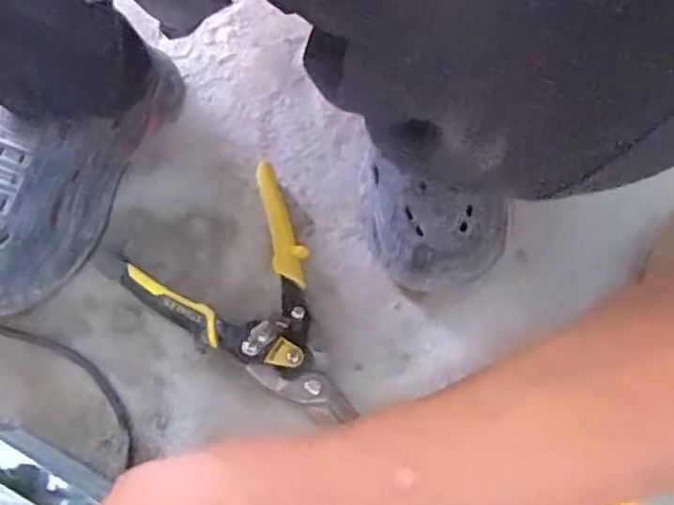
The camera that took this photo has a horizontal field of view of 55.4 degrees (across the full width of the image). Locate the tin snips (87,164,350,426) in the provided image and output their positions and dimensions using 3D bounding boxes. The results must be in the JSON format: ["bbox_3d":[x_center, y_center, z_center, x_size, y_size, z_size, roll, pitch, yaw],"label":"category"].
[{"bbox_3d":[-0.070,0.045,0.479,0.147,0.030,0.200,-28,68,-14],"label":"tin snips"}]

